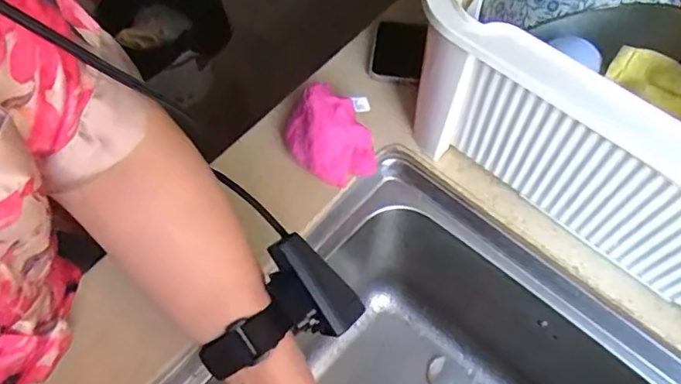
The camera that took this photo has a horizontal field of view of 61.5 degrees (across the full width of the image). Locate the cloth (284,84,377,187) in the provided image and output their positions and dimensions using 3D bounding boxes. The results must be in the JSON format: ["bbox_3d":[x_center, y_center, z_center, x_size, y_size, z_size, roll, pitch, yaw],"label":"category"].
[{"bbox_3d":[-0.009,-0.047,0.526,0.078,0.061,0.082,-6,62,-4],"label":"cloth"}]

